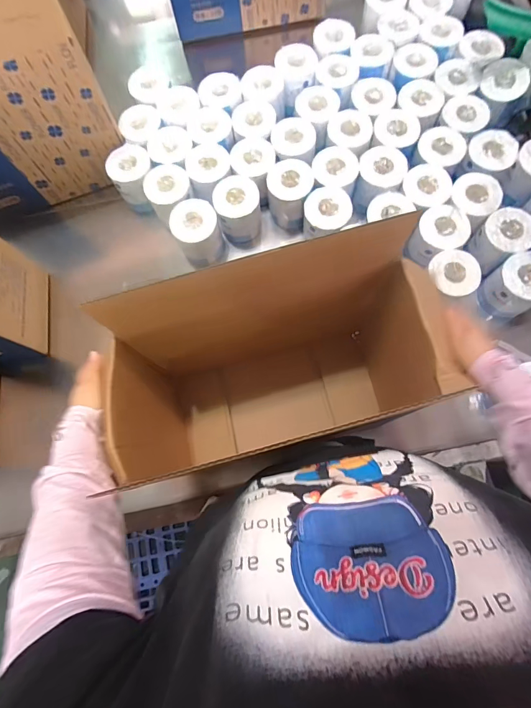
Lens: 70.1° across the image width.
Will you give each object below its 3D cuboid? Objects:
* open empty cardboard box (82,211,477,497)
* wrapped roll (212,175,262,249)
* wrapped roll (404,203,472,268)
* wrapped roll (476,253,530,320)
[{"bbox_3d":[0.009,0.025,0.628,0.465,0.399,0.216,-14,77,-4],"label":"open empty cardboard box"},{"bbox_3d":[-0.062,-0.325,0.882,0.099,0.141,0.095,0,76,0],"label":"wrapped roll"},{"bbox_3d":[0.365,-0.253,0.812,0.098,0.091,0.103,-44,80,-10],"label":"wrapped roll"},{"bbox_3d":[0.525,-0.142,0.805,0.104,0.123,0.098,0,76,0],"label":"wrapped roll"}]

